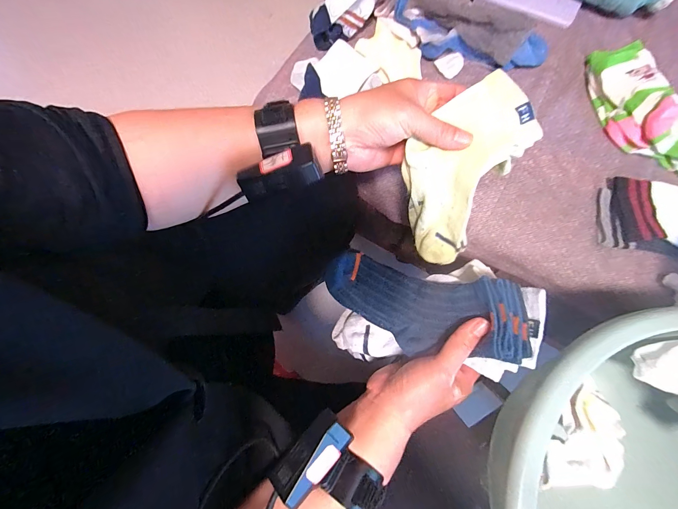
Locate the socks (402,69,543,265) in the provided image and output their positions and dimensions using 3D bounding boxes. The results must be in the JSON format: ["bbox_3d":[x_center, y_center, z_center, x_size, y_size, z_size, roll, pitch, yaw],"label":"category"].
[{"bbox_3d":[0.112,-0.076,0.300,0.093,0.038,0.173,25,115,9],"label":"socks"}]

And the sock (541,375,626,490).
[{"bbox_3d":[0.297,0.223,0.365,0.080,0.030,0.129,27,76,9],"label":"sock"}]

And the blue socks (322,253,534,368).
[{"bbox_3d":[0.077,0.053,0.314,0.194,0.037,0.082,12,73,29],"label":"blue socks"}]

